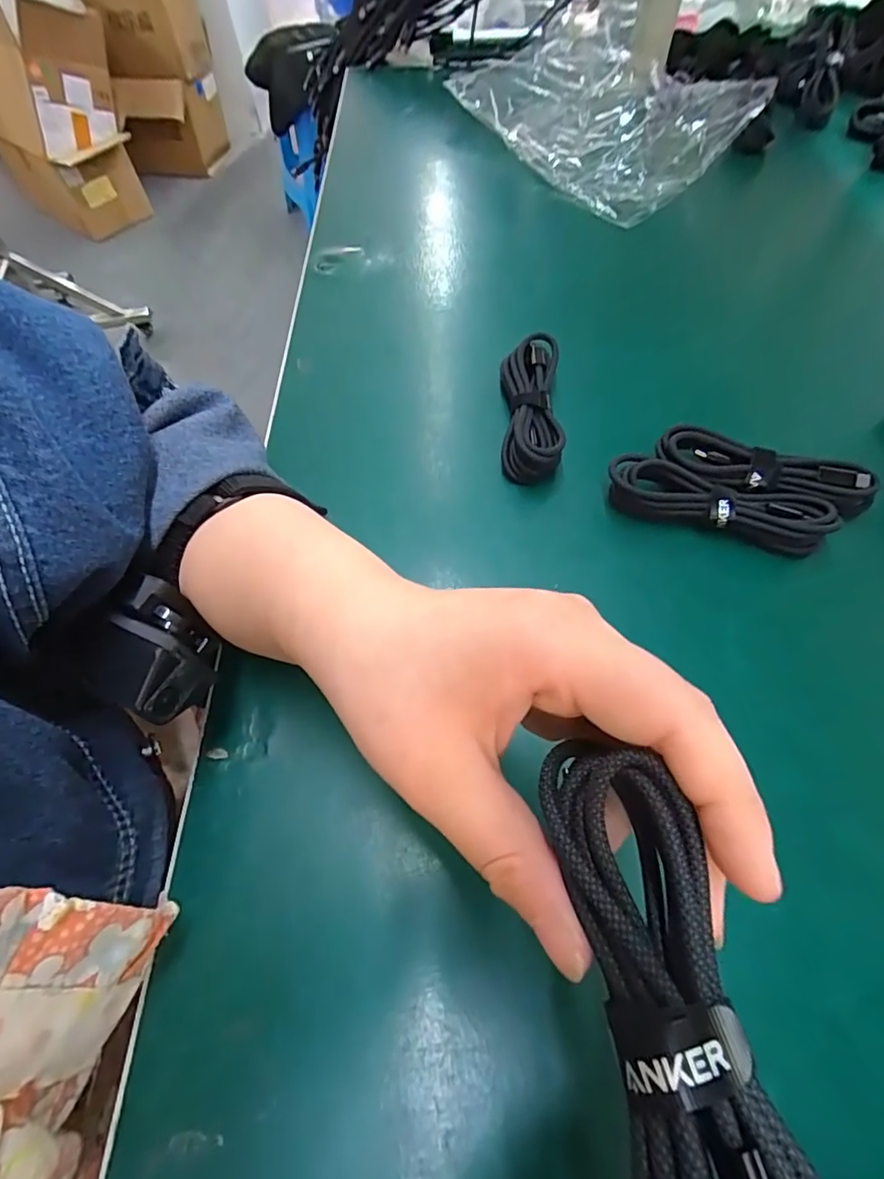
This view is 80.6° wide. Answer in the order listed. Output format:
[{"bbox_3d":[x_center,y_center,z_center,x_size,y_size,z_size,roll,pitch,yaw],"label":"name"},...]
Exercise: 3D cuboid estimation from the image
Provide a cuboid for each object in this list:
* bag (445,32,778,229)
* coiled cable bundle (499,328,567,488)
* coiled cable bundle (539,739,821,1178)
[{"bbox_3d":[0.151,-0.474,0.518,0.196,0.048,0.296,-27,63,-12],"label":"bag"},{"bbox_3d":[0.055,-0.116,0.324,0.035,0.021,0.110,2,61,4],"label":"coiled cable bundle"},{"bbox_3d":[0.046,0.084,0.102,0.032,0.020,0.102,-11,62,-3],"label":"coiled cable bundle"}]

